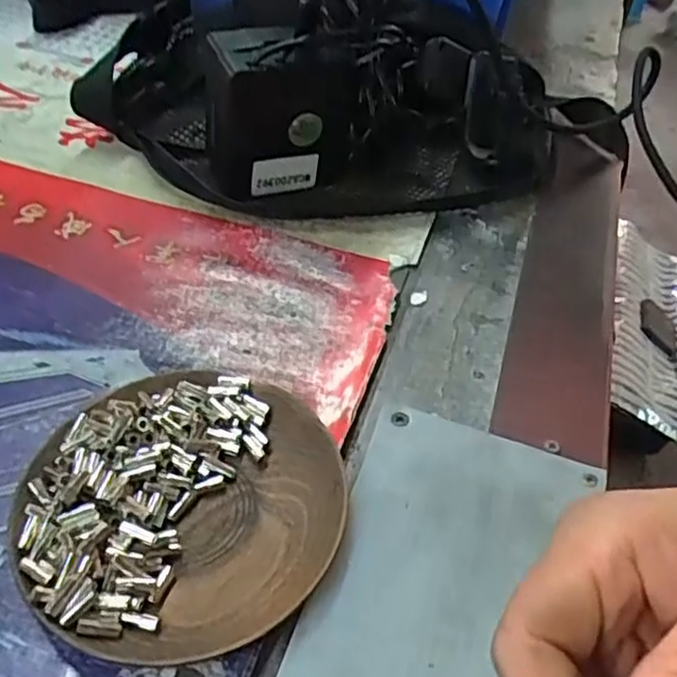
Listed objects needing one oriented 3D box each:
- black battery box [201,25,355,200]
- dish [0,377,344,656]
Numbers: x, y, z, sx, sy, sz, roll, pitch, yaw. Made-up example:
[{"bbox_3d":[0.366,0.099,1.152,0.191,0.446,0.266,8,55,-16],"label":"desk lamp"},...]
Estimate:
[{"bbox_3d":[-0.033,-0.128,0.403,0.083,0.084,0.047,-11,49,-15],"label":"black battery box"},{"bbox_3d":[-0.058,0.060,0.264,0.115,0.018,0.109,2,47,-3],"label":"dish"}]

